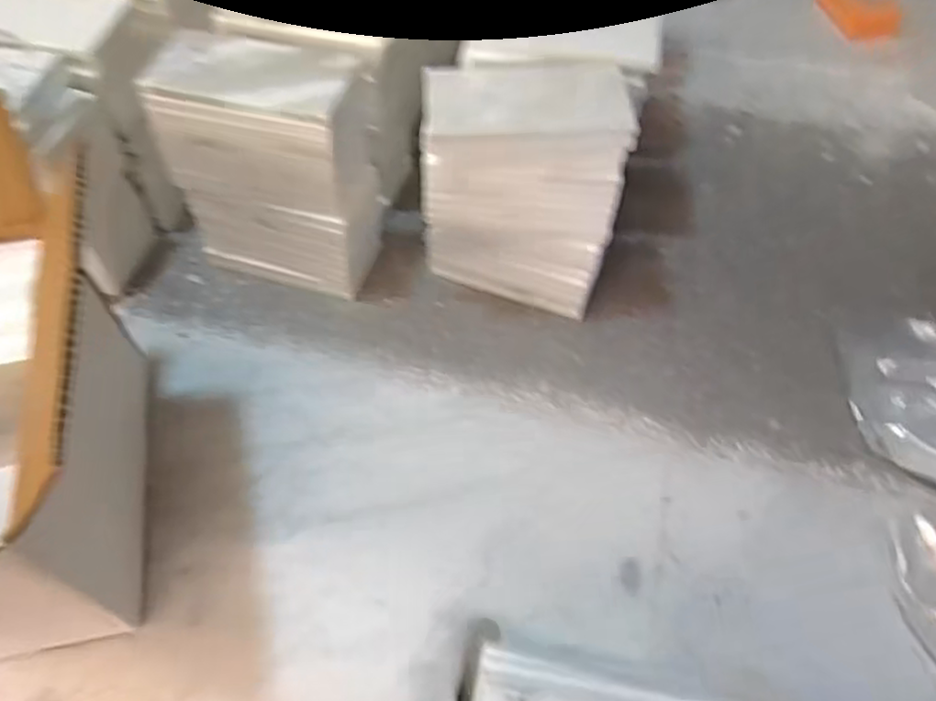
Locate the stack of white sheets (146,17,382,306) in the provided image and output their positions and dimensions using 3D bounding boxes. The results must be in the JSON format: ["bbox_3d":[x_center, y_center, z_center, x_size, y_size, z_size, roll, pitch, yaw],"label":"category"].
[{"bbox_3d":[-0.167,-0.160,0.617,0.162,0.196,0.113,14,58,8],"label":"stack of white sheets"}]

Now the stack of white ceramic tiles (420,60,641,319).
[{"bbox_3d":[0.047,-0.137,0.603,0.161,0.195,0.103,12,58,7],"label":"stack of white ceramic tiles"}]

